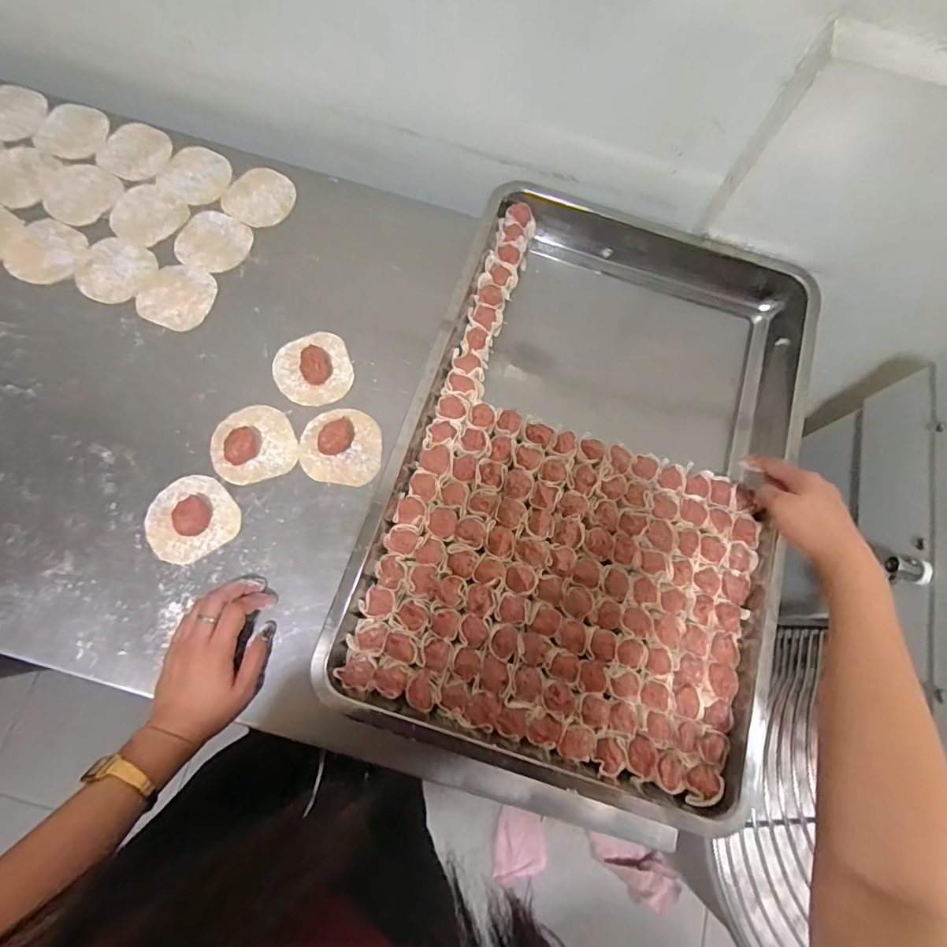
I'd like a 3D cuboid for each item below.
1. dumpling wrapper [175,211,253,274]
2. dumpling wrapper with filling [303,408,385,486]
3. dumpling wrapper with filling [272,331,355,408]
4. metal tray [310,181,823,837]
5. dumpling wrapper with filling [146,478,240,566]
[{"bbox_3d":[-0.303,-0.270,0.598,0.077,0.005,0.075,2,74,-7],"label":"dumpling wrapper"},{"bbox_3d":[-0.139,-0.030,0.536,0.080,0.021,0.081,1,73,-4],"label":"dumpling wrapper with filling"},{"bbox_3d":[-0.174,-0.114,0.558,0.078,0.022,0.081,1,73,-4],"label":"dumpling wrapper with filling"},{"bbox_3d":[0.126,-0.012,0.537,0.380,0.079,0.588,18,76,3],"label":"metal tray"},{"bbox_3d":[-0.280,0.041,0.500,0.084,0.017,0.077,1,73,-4],"label":"dumpling wrapper with filling"}]

